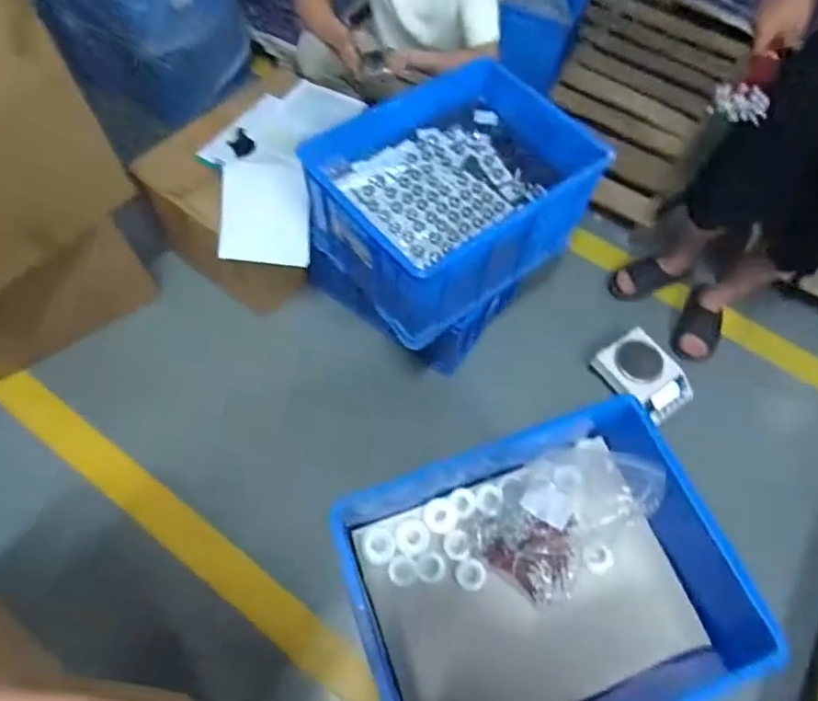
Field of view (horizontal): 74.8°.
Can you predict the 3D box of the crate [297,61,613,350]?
[{"bbox_3d":[0.076,-0.350,1.261,0.535,0.265,0.465,-36,69,-19],"label":"crate"}]

